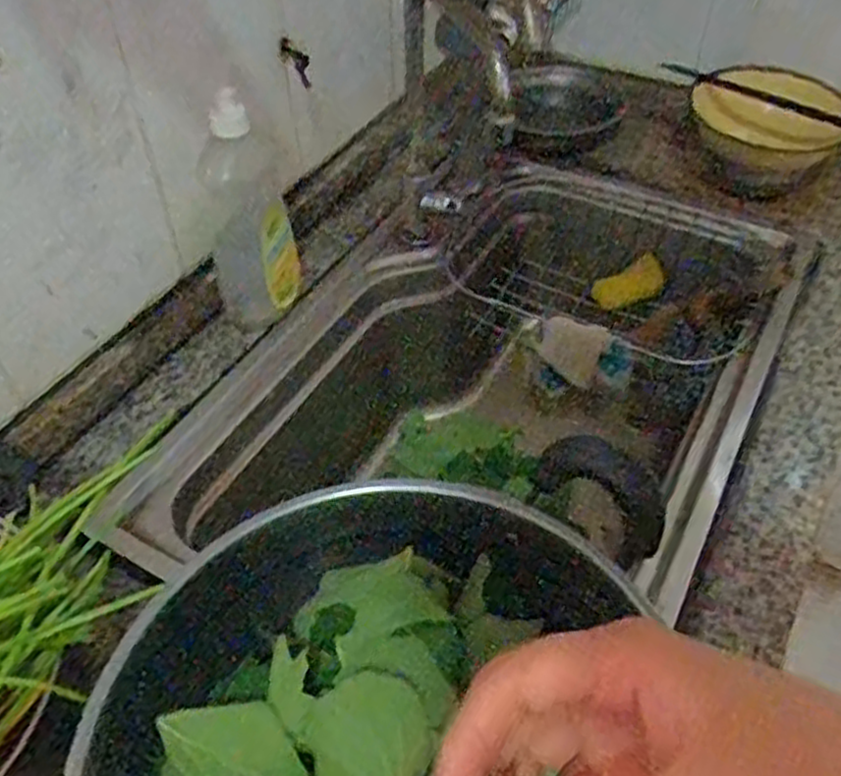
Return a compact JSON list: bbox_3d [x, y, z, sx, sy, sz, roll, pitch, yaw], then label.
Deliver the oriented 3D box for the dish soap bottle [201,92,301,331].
[{"bbox_3d":[-0.168,-0.168,0.751,0.074,0.205,0.085,1,48,2],"label":"dish soap bottle"}]

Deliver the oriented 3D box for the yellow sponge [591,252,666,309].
[{"bbox_3d":[0.266,-0.132,0.996,0.049,0.095,0.035,44,48,-20],"label":"yellow sponge"}]

